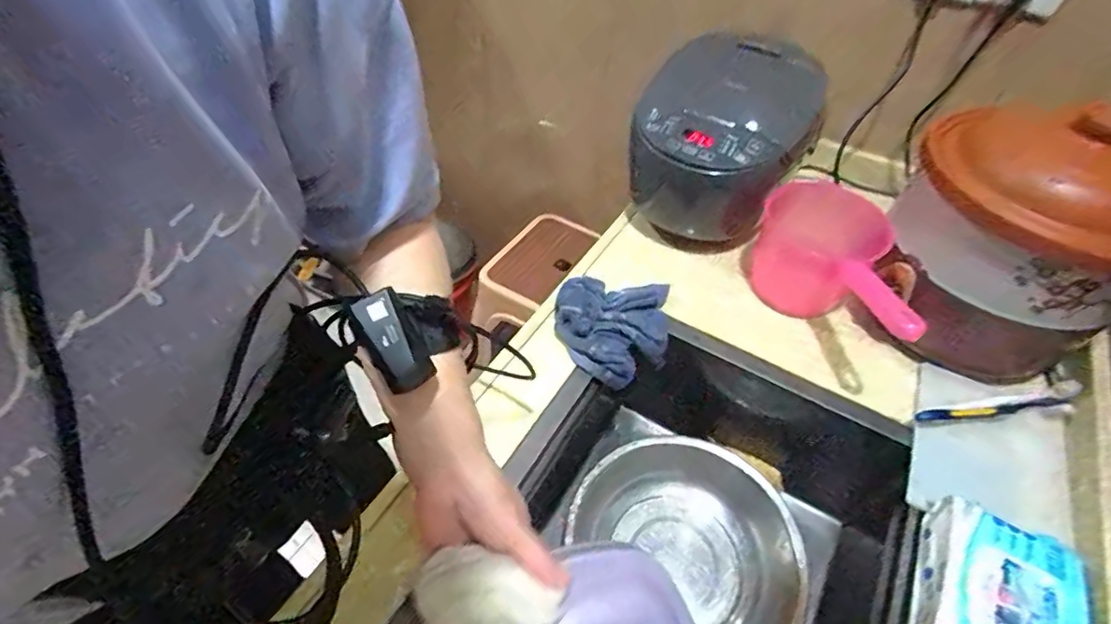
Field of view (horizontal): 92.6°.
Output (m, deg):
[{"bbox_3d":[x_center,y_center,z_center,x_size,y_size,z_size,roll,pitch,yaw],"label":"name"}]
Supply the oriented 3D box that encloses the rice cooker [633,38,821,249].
[{"bbox_3d":[0.223,-0.223,0.735,0.183,0.215,0.230,38,58,27],"label":"rice cooker"}]

